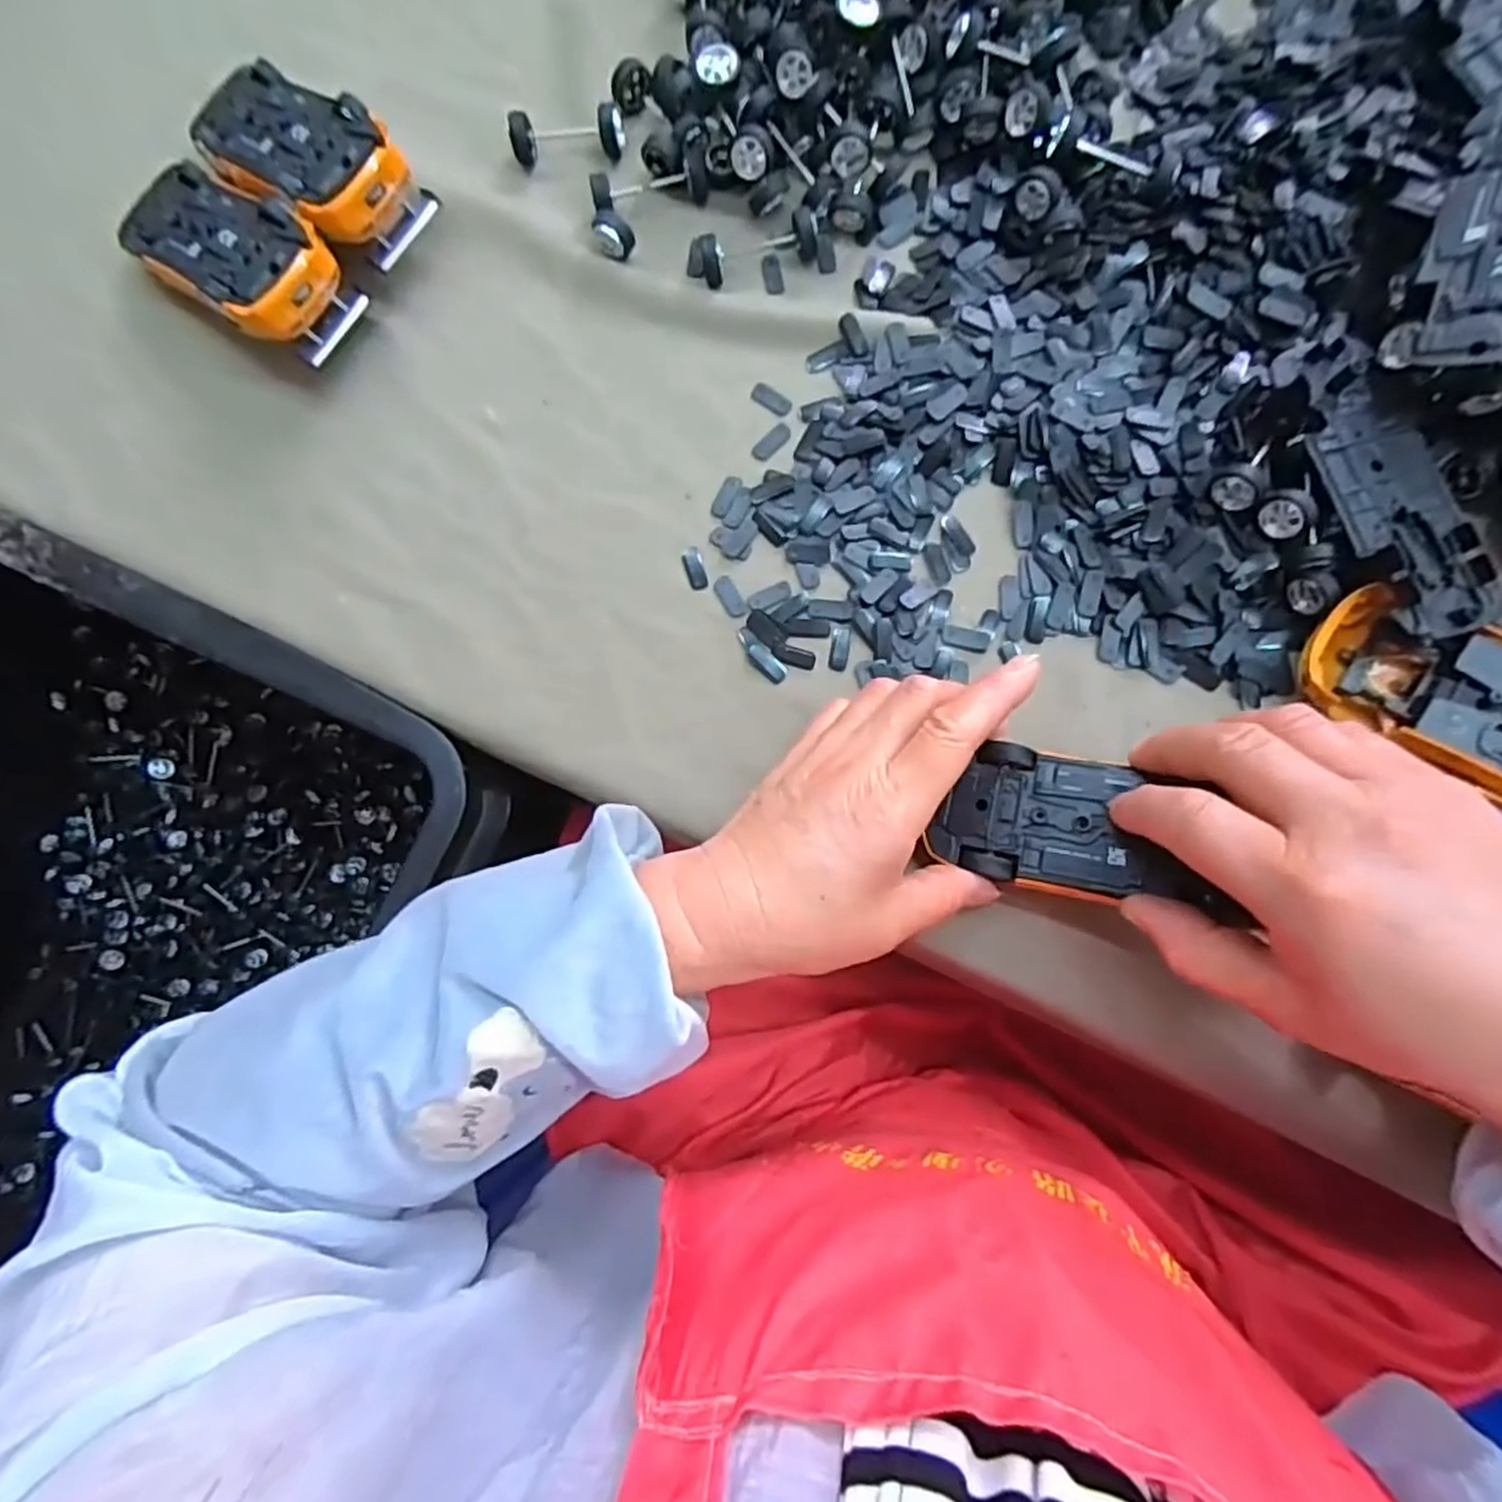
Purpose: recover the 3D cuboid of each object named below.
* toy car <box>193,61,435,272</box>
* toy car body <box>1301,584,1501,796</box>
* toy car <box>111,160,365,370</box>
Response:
[{"bbox_3d":[-0.204,-0.276,0.356,0.118,0.043,0.062,37,89,7],"label":"toy car"},{"bbox_3d":[0.277,-0.012,0.287,0.128,0.026,0.055,27,92,15],"label":"toy car body"},{"bbox_3d":[-0.240,-0.228,0.353,0.119,0.045,0.053,36,89,7],"label":"toy car"}]

